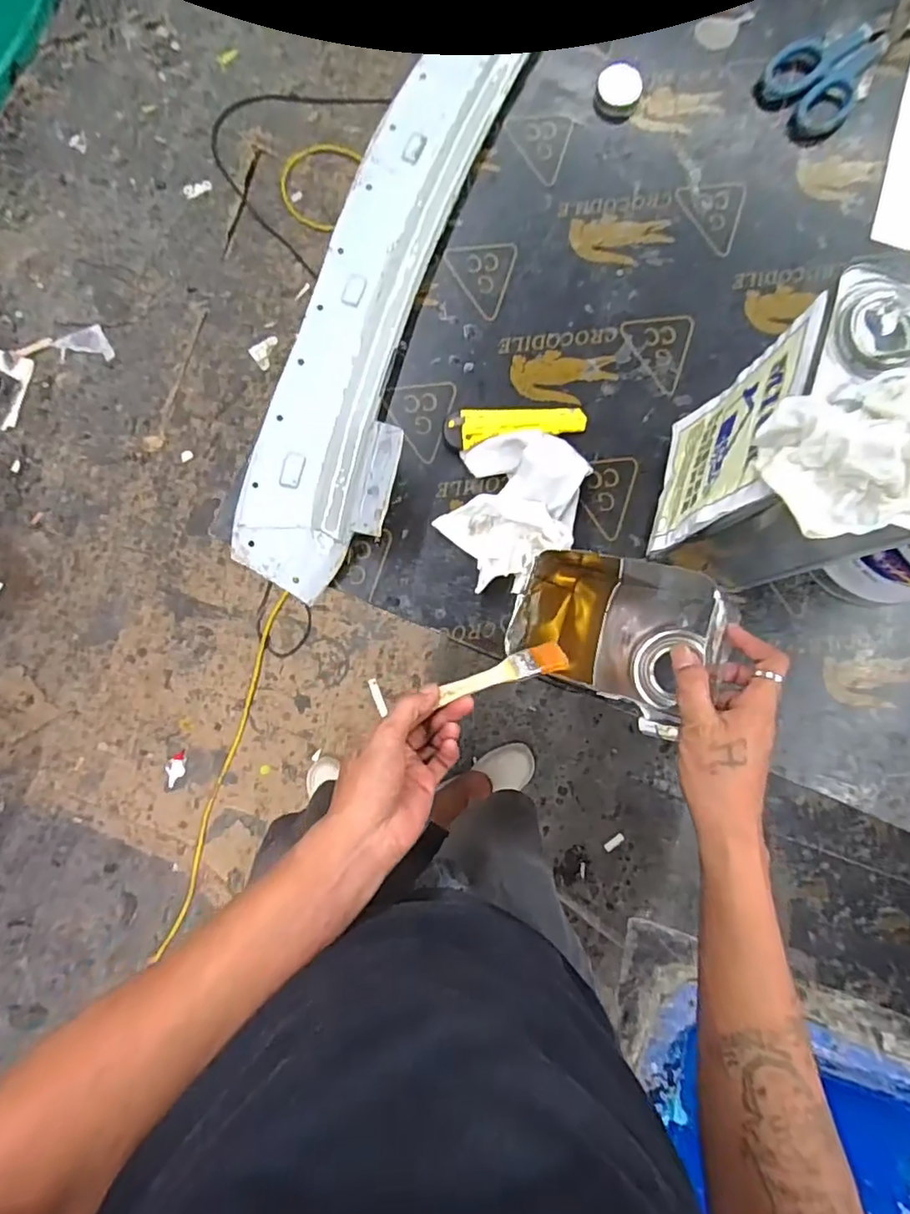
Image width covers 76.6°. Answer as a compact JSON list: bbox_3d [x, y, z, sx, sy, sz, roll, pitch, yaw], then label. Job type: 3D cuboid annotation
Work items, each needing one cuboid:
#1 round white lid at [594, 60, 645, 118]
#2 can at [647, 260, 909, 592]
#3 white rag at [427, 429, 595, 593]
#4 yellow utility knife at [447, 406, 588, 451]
[{"bbox_3d":[0.180,-0.566,0.631,0.048,0.013,0.059,10,84,-1],"label":"round white lid"},{"bbox_3d":[0.257,-0.112,0.469,0.117,0.253,0.168,23,84,1],"label":"can"},{"bbox_3d":[0.055,-0.094,0.563,0.128,0.042,0.160,23,84,1],"label":"white rag"},{"bbox_3d":[0.061,-0.187,0.583,0.142,0.024,0.037,-10,84,-3],"label":"yellow utility knife"}]

